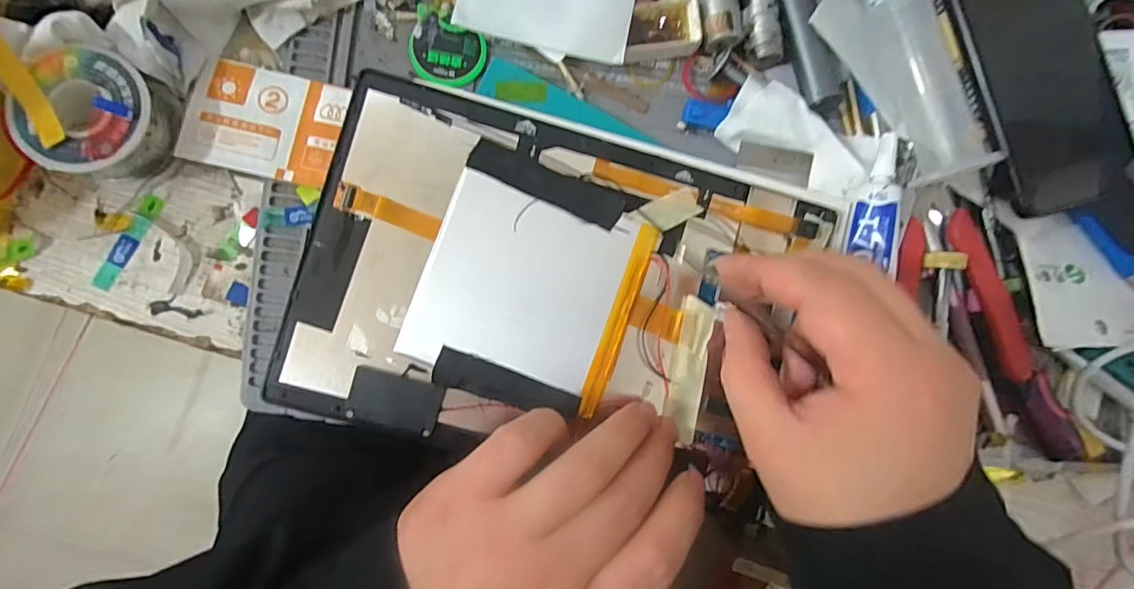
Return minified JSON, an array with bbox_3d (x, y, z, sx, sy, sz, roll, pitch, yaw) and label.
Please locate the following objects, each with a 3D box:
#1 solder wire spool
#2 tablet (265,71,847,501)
[{"bbox_3d":[-0.206,-0.077,0.227,0.048,0.031,0.051,1,85,-7],"label":"solder wire spool"},{"bbox_3d":[-0.005,-0.003,0.243,0.226,0.011,0.154,14,84,-5],"label":"tablet"}]

